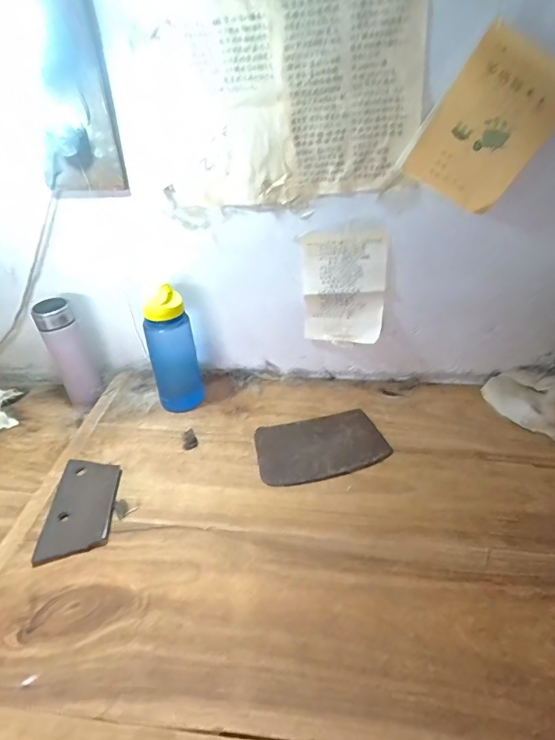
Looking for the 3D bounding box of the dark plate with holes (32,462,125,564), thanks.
[{"bbox_3d":[-0.288,0.198,0.655,0.097,0.004,0.171,-7,38,-4],"label":"dark plate with holes"}]

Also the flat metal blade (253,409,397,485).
[{"bbox_3d":[0.073,0.124,0.742,0.217,0.008,0.135,-9,38,-6],"label":"flat metal blade"}]

